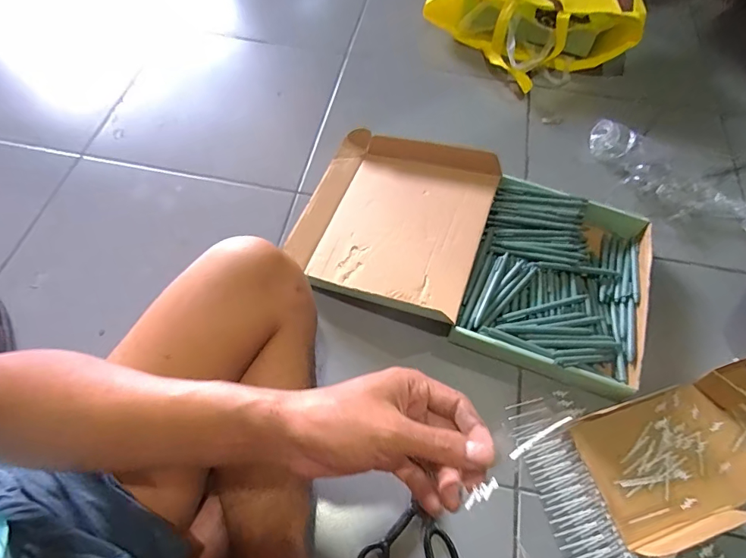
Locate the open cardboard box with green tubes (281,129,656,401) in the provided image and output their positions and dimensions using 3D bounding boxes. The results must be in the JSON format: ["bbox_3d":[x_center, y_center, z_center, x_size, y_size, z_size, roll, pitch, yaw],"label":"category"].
[{"bbox_3d":[0.151,-0.054,0.694,0.551,0.058,0.329,20,63,8],"label":"open cardboard box with green tubes"}]

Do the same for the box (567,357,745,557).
[{"bbox_3d":[0.478,0.210,0.578,0.396,0.043,0.168,-16,64,-10],"label":"box"}]

